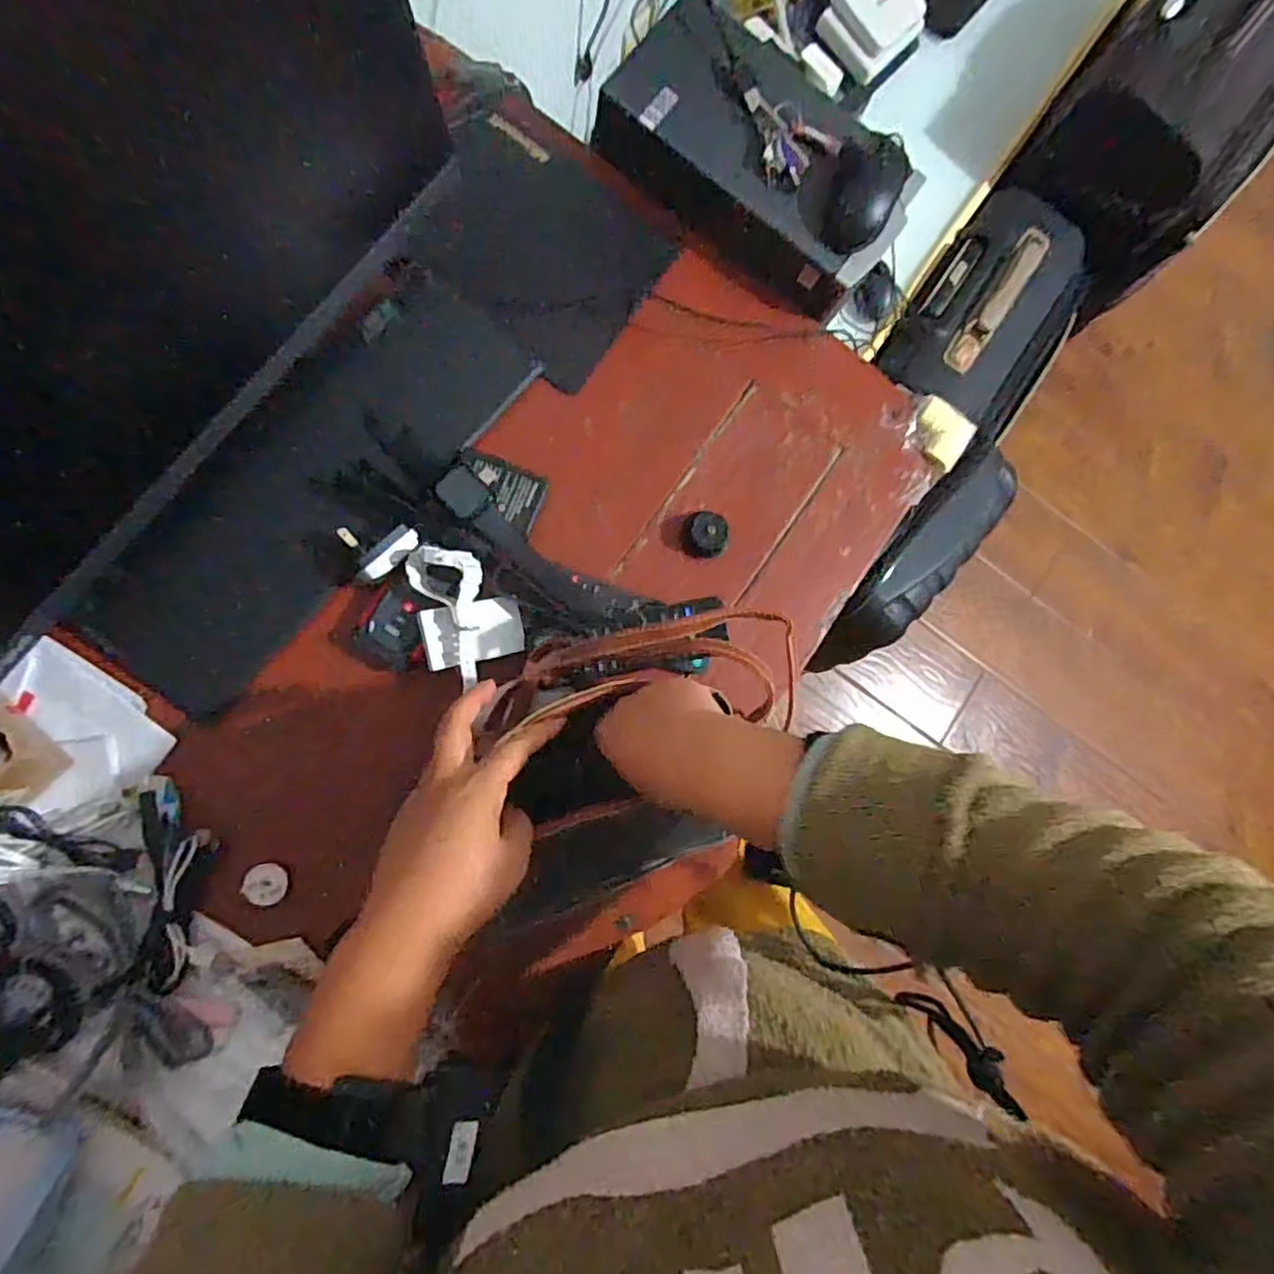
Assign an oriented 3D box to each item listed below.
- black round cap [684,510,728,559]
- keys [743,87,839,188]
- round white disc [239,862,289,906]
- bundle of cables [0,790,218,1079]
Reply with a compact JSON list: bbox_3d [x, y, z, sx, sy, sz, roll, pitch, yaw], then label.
[{"bbox_3d":[0.063,-0.092,0.621,0.035,0.027,0.039,-11,85,-8],"label":"black round cap"},{"bbox_3d":[0.141,-0.450,0.611,0.068,0.012,0.086,-14,86,-9],"label":"keys"},{"bbox_3d":[-0.297,0.198,0.546,0.031,0.004,0.031,-2,84,-8],"label":"round white disc"},{"bbox_3d":[-0.440,0.215,0.506,0.220,0.040,0.161,-24,87,-9],"label":"bundle of cables"}]

